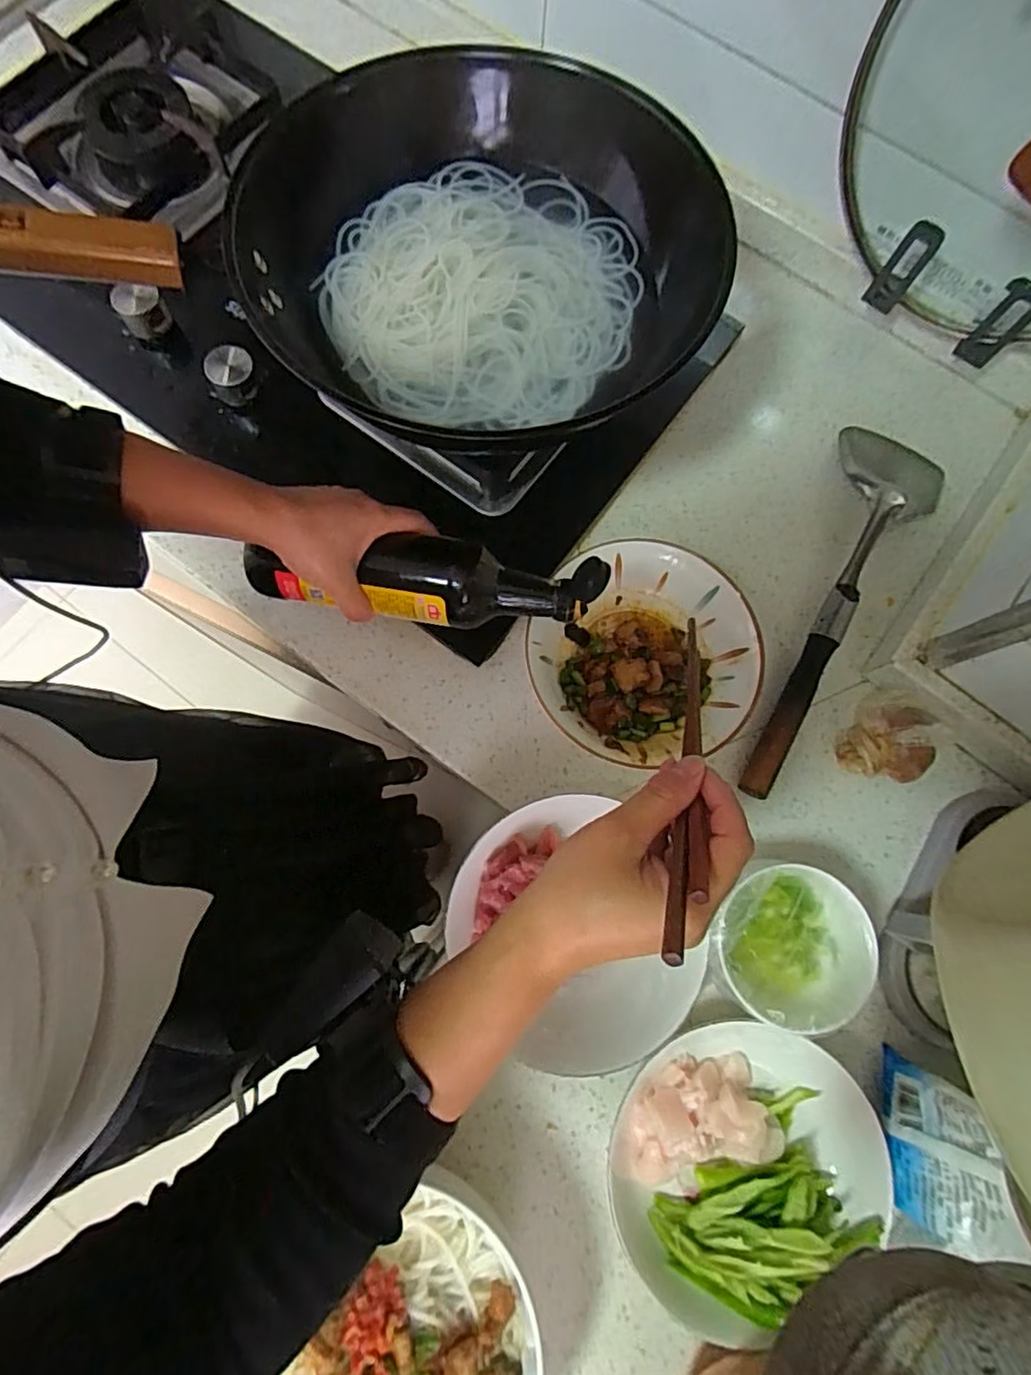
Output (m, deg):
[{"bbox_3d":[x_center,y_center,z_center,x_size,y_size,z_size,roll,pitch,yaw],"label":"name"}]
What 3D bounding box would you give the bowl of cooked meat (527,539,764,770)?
[{"bbox_3d":[0.097,-0.025,0.476,0.172,0.053,0.166,0,77,-2],"label":"bowl of cooked meat"}]

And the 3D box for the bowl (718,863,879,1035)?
[{"bbox_3d":[0.190,0.180,0.427,0.102,0.055,0.102,0,77,-2],"label":"bowl"}]

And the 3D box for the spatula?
[{"bbox_3d":[0.272,-0.069,0.498,0.089,0.038,0.361,25,77,4],"label":"spatula"}]

